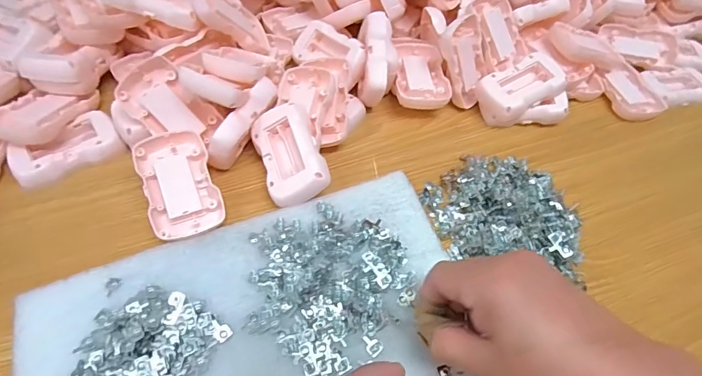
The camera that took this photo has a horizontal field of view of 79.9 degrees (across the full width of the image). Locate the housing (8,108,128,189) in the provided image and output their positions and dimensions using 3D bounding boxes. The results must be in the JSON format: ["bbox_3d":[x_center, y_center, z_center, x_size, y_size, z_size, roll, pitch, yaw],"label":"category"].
[{"bbox_3d":[-0.247,-0.034,0.365,0.083,0.015,0.051,-31,63,-24],"label":"housing"}]

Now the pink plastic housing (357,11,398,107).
[{"bbox_3d":[0.027,-0.128,0.421,0.037,0.041,0.090,4,82,-2],"label":"pink plastic housing"}]

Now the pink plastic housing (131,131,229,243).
[{"bbox_3d":[-0.139,-0.003,0.340,0.052,0.015,0.087,-17,75,-22],"label":"pink plastic housing"}]

